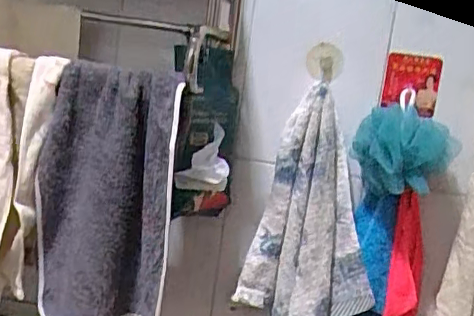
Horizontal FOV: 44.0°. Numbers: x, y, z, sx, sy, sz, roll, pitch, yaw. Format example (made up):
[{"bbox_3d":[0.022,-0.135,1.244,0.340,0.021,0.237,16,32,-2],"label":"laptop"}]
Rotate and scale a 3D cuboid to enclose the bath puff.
[{"bbox_3d":[0.221,-0.003,0.779,0.131,0.115,0.101,9,13,13],"label":"bath puff"}]

